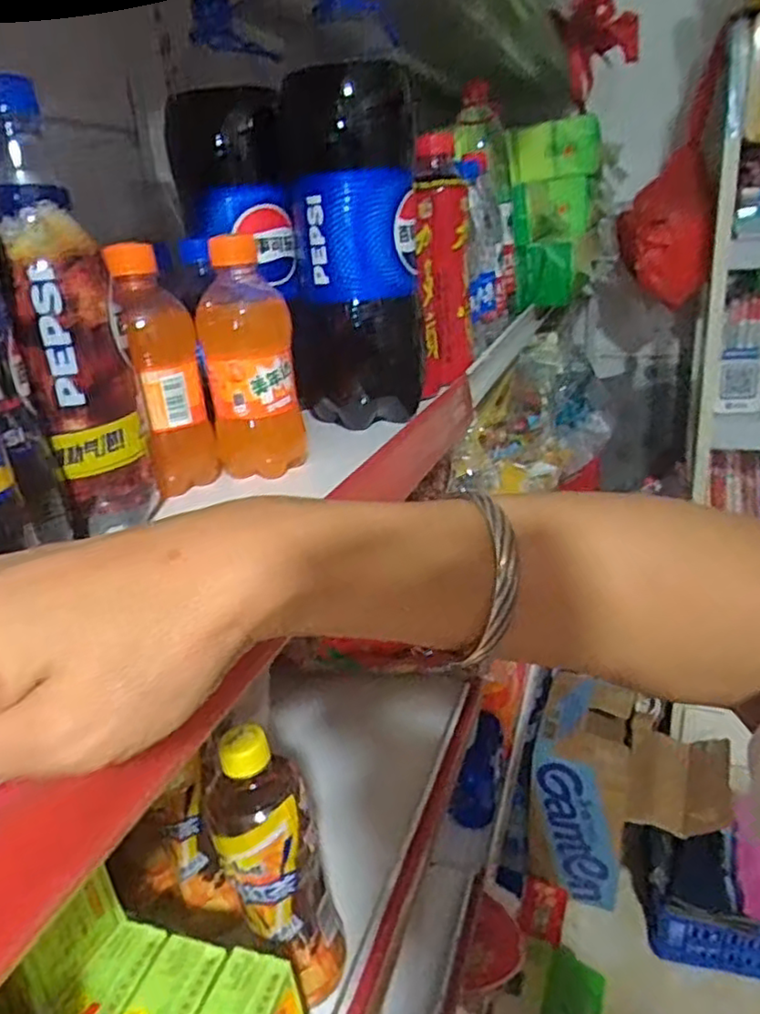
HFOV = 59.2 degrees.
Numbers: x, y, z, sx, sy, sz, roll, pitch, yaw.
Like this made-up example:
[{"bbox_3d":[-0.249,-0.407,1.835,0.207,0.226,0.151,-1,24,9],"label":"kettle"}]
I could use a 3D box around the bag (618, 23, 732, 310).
[{"bbox_3d":[0.552,-0.613,1.283,0.158,0.420,0.201,4,24,19],"label":"bag"}]

